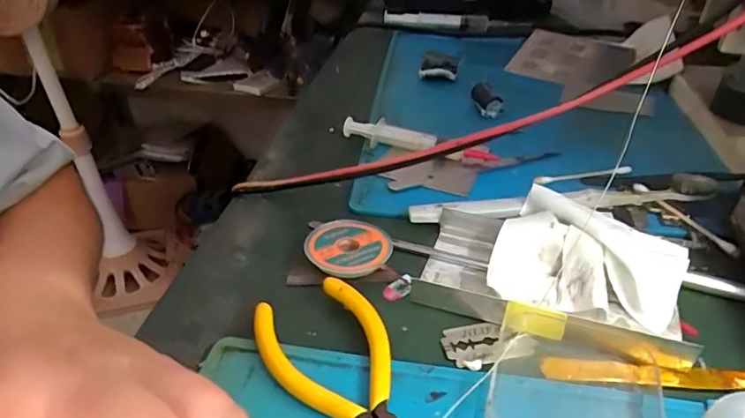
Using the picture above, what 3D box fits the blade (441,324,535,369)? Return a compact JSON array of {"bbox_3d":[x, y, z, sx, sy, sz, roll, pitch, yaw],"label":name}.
[{"bbox_3d":[0.052,0.060,0.239,0.038,0.007,0.021,-3,35,-5],"label":"blade"}]

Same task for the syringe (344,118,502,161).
[{"bbox_3d":[0.013,-0.051,0.376,0.072,0.020,0.013,17,39,23],"label":"syringe"}]

